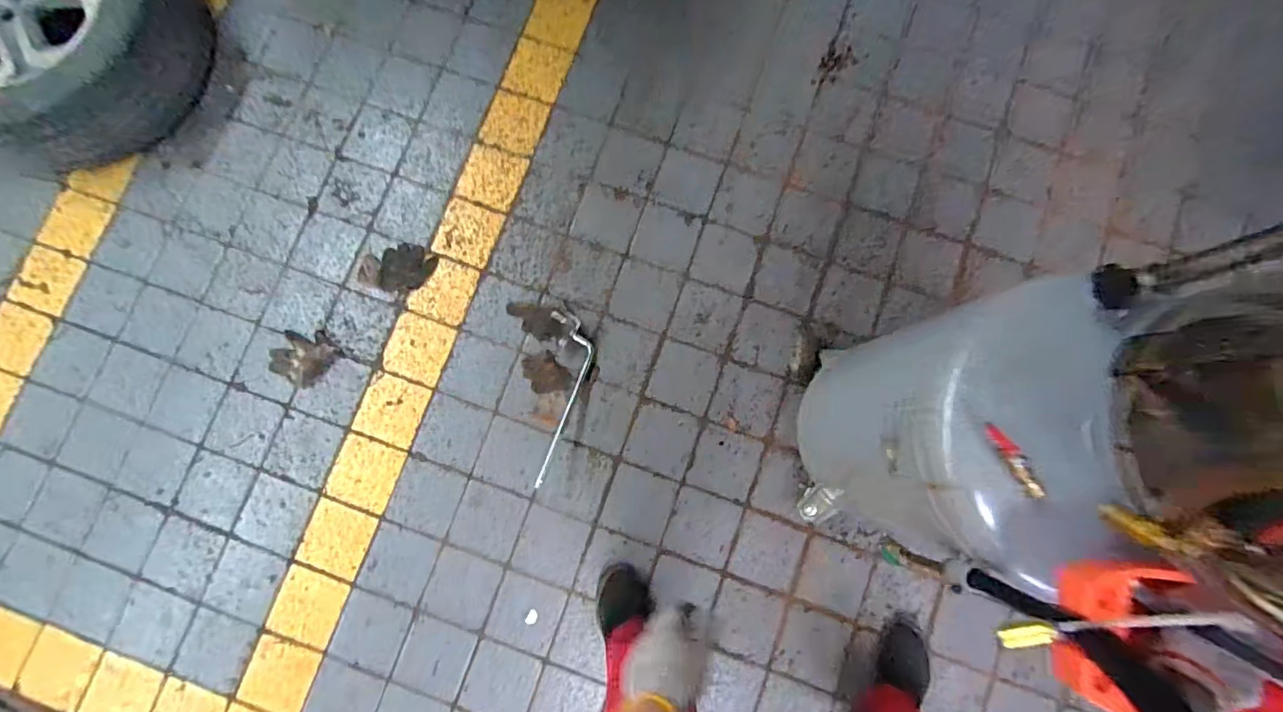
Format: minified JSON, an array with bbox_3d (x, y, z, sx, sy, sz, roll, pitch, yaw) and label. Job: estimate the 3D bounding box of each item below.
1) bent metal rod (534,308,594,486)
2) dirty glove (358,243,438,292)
[{"bbox_3d":[-0.175,0.099,1.257,0.102,0.012,0.406,4,81,0],"label":"bent metal rod"},{"bbox_3d":[-0.600,-0.214,1.324,0.190,0.012,0.105,-9,81,-2],"label":"dirty glove"}]

